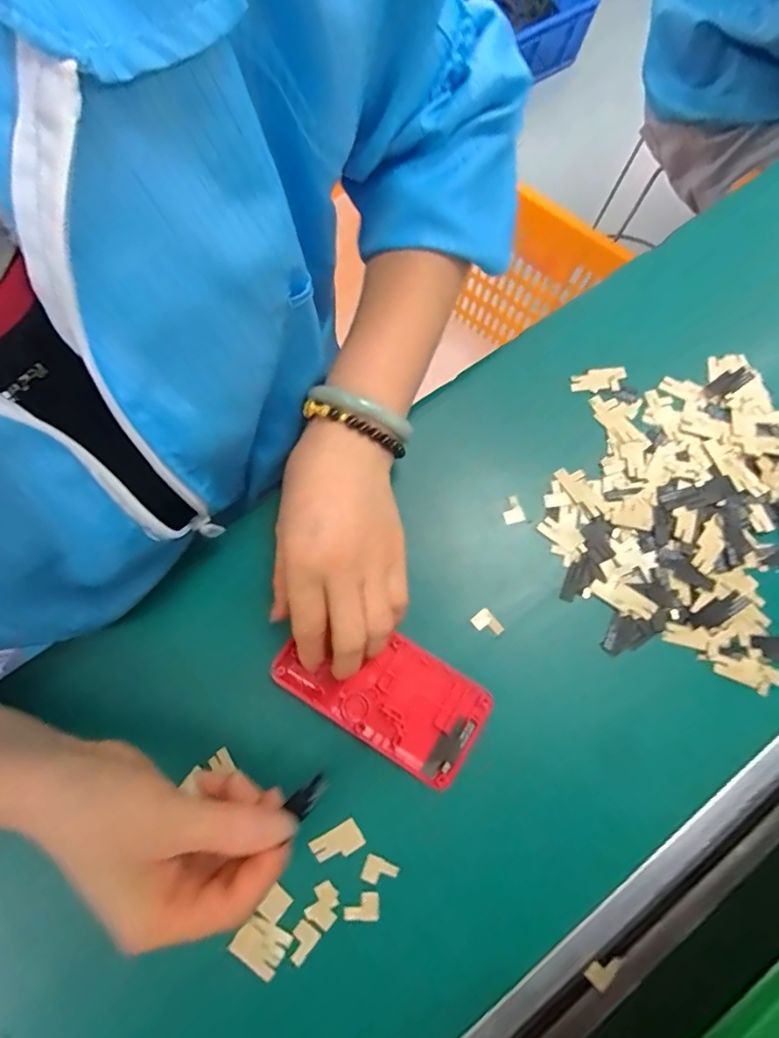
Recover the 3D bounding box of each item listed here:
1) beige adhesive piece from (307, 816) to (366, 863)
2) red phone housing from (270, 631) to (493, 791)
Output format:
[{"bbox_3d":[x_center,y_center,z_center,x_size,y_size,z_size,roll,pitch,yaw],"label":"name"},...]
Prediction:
[{"bbox_3d":[-0.029,0.183,0.301,0.028,0.004,0.017,-28,76,-8],"label":"beige adhesive piece"},{"bbox_3d":[-0.004,0.100,0.319,0.121,0.010,0.062,31,76,8],"label":"red phone housing"}]

